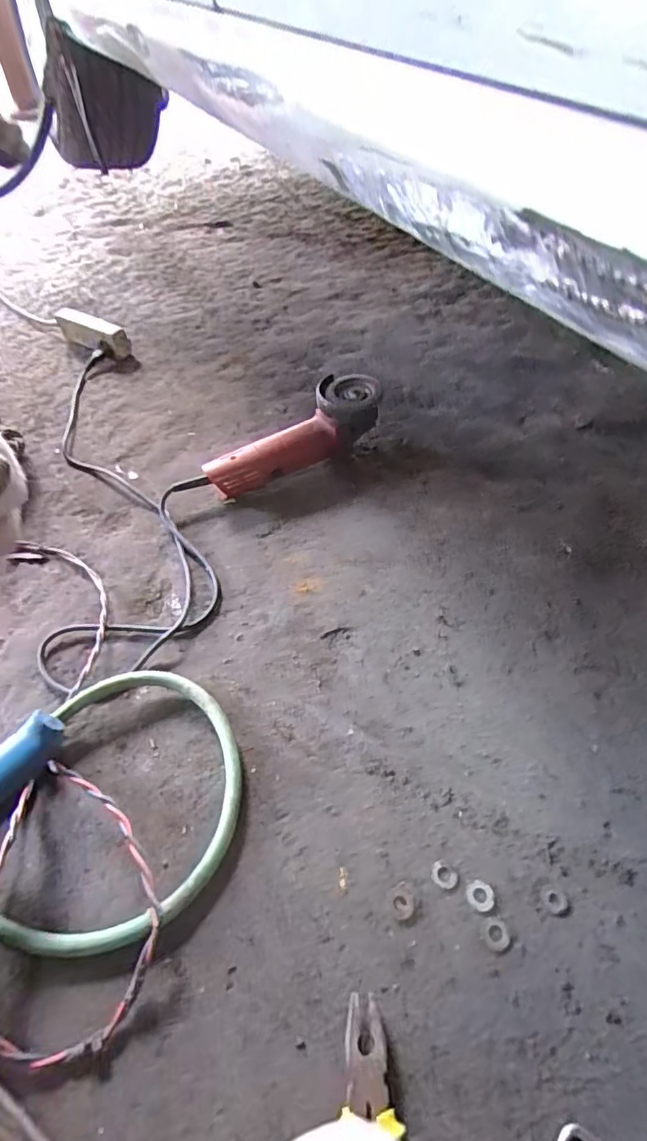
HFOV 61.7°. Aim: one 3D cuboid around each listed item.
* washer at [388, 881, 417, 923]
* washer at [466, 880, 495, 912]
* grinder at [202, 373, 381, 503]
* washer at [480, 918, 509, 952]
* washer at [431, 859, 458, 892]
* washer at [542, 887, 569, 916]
[{"bbox_3d":[0.070,0.297,0.484,0.025,0.004,0.027,-24,57,-13],"label":"washer"},{"bbox_3d":[0.140,0.291,0.483,0.025,0.004,0.023,-2,54,2],"label":"washer"},{"bbox_3d":[-0.040,-0.194,0.801,0.278,0.073,0.084,-30,57,0],"label":"grinder"},{"bbox_3d":[0.148,0.314,0.467,0.024,0.004,0.025,-2,54,2],"label":"washer"},{"bbox_3d":[0.110,0.279,0.494,0.024,0.004,0.021,27,60,20],"label":"washer"},{"bbox_3d":[0.206,0.293,0.481,0.022,0.004,0.021,-11,55,-5],"label":"washer"}]

